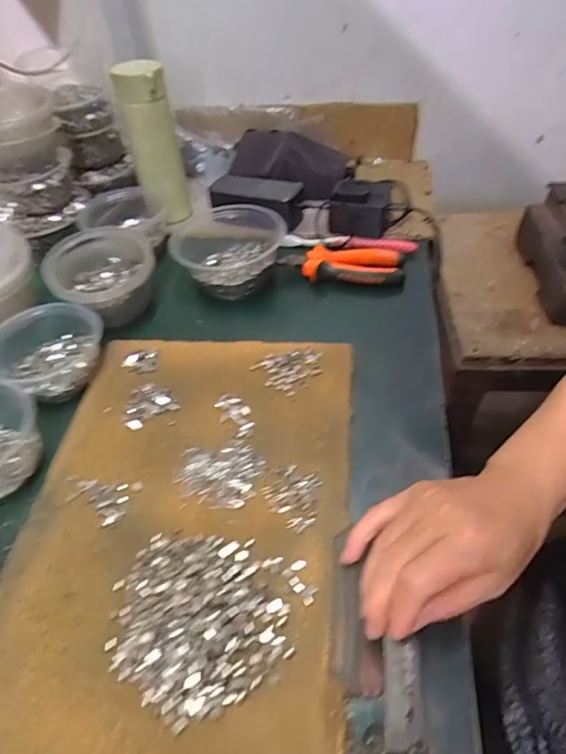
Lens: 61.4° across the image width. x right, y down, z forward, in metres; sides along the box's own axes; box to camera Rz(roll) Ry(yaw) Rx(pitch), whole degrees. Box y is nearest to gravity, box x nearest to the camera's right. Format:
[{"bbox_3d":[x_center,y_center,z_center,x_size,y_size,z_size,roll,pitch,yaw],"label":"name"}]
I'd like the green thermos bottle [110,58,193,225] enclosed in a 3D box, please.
[{"bbox_3d":[-0.171,-0.303,0.644,0.067,0.196,0.069,-13,48,-9],"label":"green thermos bottle"}]

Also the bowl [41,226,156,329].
[{"bbox_3d":[-0.214,-0.120,0.569,0.119,0.066,0.119,-26,52,-19],"label":"bowl"}]

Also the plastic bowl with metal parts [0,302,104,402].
[{"bbox_3d":[-0.252,-0.022,0.496,0.118,0.050,0.106,-6,48,-2],"label":"plastic bowl with metal parts"}]

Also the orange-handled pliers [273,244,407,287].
[{"bbox_3d":[0.074,-0.141,0.602,0.150,0.027,0.058,7,49,10],"label":"orange-handled pliers"}]

